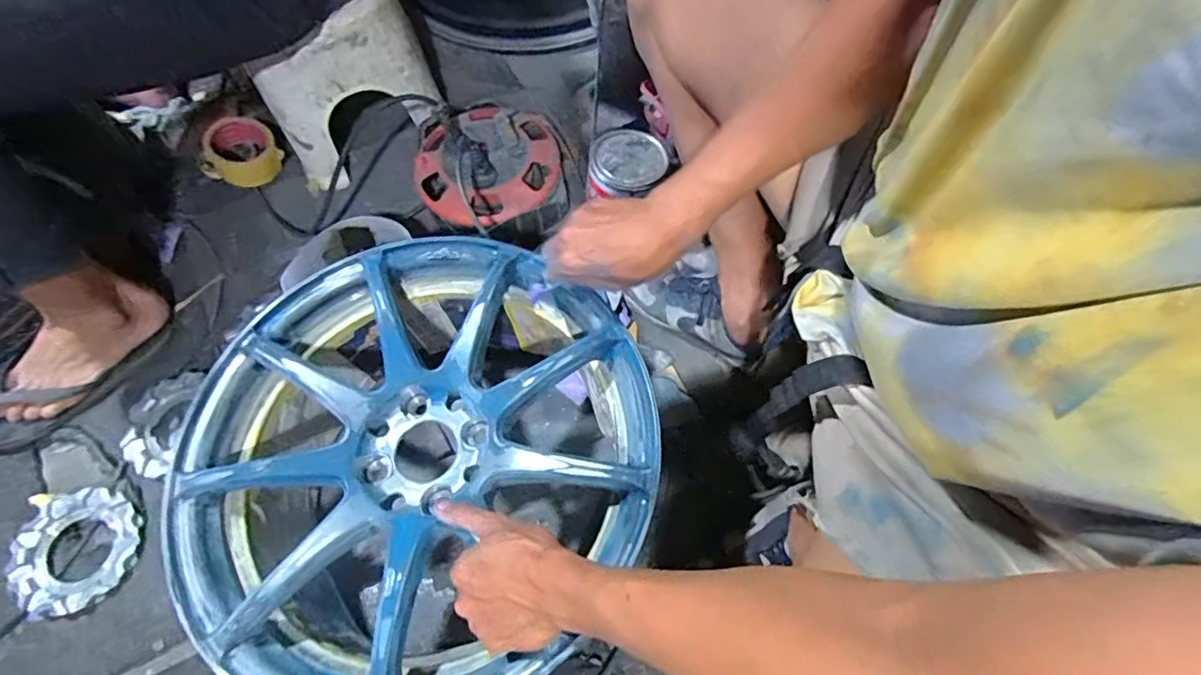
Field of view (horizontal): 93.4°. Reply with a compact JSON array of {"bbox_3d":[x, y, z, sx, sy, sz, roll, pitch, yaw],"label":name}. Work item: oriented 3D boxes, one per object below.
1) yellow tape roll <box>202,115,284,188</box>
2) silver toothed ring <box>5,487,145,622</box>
[{"bbox_3d":[-0.535,-0.274,0.840,0.101,0.057,0.099,37,72,16],"label":"yellow tape roll"},{"bbox_3d":[-0.605,0.244,0.653,0.132,0.017,0.132,-14,67,-7],"label":"silver toothed ring"}]

